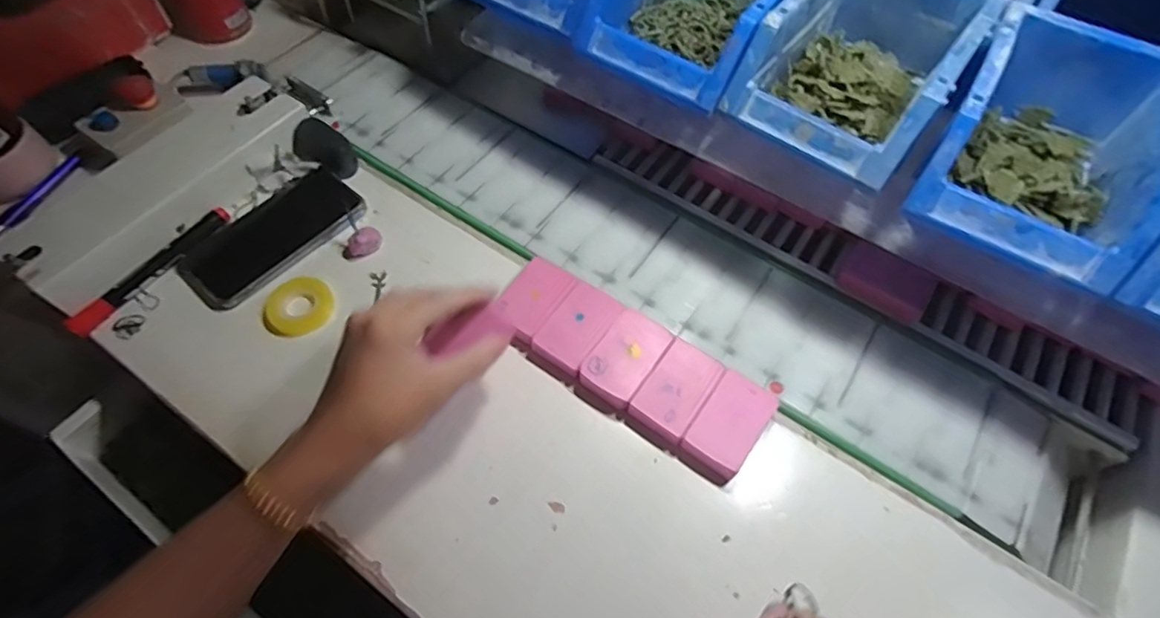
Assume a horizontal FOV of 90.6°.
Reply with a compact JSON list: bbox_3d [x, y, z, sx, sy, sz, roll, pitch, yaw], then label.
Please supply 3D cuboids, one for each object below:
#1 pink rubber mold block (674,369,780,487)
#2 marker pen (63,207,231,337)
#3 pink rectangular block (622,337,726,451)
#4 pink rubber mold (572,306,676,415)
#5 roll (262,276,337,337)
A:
[{"bbox_3d":[0.107,0.086,0.417,0.044,0.016,0.075,33,66,17],"label":"pink rubber mold block"},{"bbox_3d":[-0.351,-0.034,0.474,0.012,0.019,0.142,30,65,15],"label":"marker pen"},{"bbox_3d":[0.071,0.063,0.430,0.044,0.016,0.076,33,66,17],"label":"pink rectangular block"},{"bbox_3d":[0.034,0.040,0.440,0.045,0.019,0.076,34,66,17],"label":"pink rubber mold"},{"bbox_3d":[-0.231,-0.003,0.470,0.054,0.007,0.050,0,61,0],"label":"roll"}]

